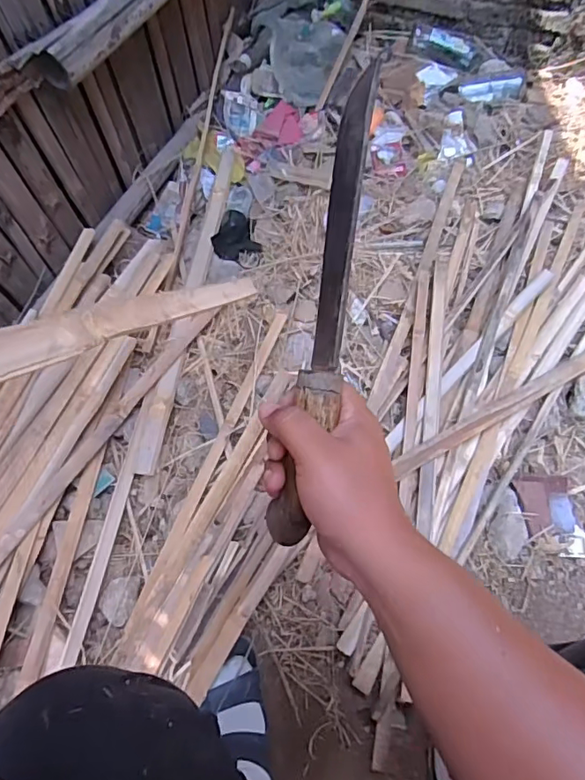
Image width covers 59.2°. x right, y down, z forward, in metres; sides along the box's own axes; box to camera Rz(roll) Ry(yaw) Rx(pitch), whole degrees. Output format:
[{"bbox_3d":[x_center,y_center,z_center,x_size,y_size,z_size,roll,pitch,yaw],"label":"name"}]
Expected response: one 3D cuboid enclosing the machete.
[{"bbox_3d":[0.025,-0.056,0.353,0.032,0.027,0.320,9,87,8],"label":"machete"}]

